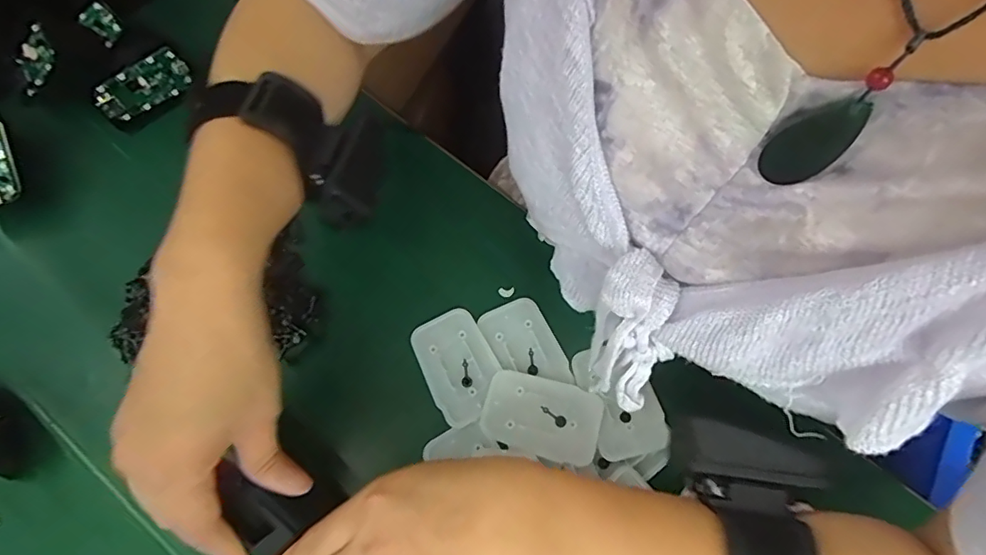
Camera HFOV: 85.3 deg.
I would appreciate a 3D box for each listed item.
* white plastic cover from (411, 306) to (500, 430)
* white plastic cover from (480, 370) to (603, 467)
[{"bbox_3d":[-0.022,0.056,0.341,0.044,0.004,0.068,-26,73,-9],"label":"white plastic cover"},{"bbox_3d":[0.029,0.085,0.327,0.068,0.007,0.045,14,71,5],"label":"white plastic cover"}]

